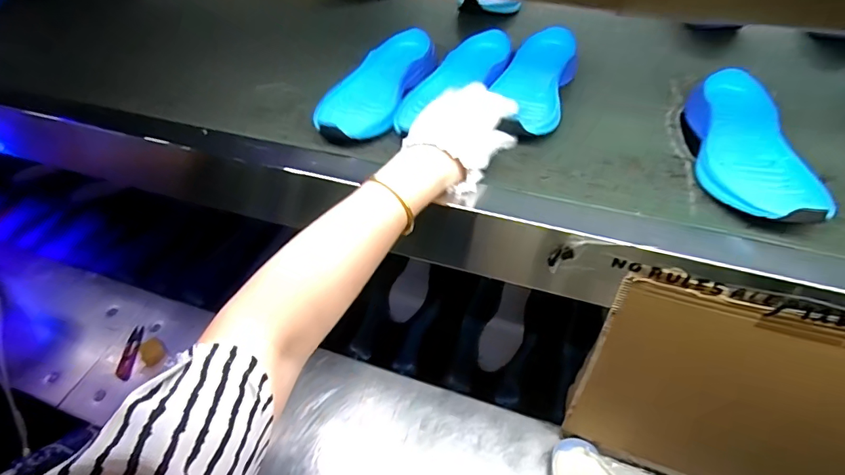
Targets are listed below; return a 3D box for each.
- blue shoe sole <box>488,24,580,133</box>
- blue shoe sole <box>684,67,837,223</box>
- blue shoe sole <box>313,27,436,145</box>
[{"bbox_3d":[0.134,-0.190,0.538,0.088,0.046,0.215,12,55,13],"label":"blue shoe sole"},{"bbox_3d":[0.317,-0.090,0.437,0.082,0.055,0.206,6,44,8],"label":"blue shoe sole"},{"bbox_3d":[-0.057,-0.185,0.549,0.093,0.059,0.212,14,46,16],"label":"blue shoe sole"}]

